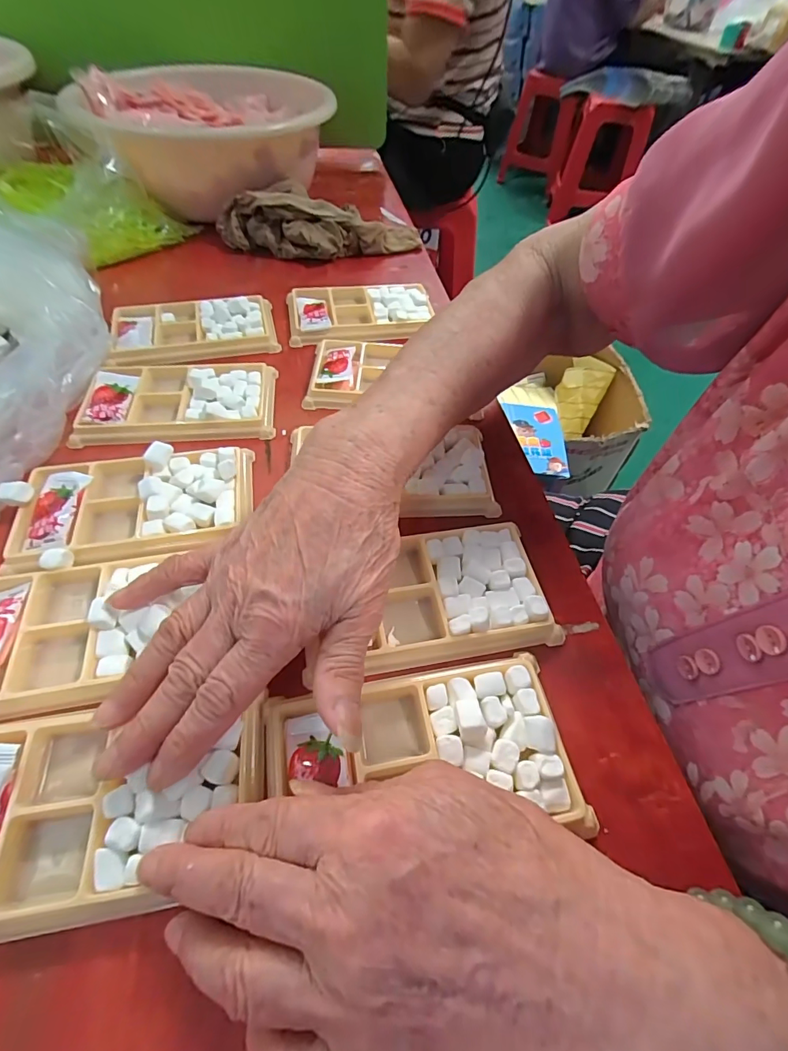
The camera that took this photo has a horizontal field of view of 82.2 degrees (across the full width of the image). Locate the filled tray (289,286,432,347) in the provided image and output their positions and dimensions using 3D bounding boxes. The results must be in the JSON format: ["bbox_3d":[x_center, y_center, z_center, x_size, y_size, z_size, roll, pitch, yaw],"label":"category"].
[{"bbox_3d":[-0.031,-0.200,0.420,0.132,0.013,0.078,-8,54,-9],"label":"filled tray"}]

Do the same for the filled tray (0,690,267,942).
[{"bbox_3d":[-0.124,0.115,0.188,0.133,0.018,0.079,-5,55,-9],"label":"filled tray"}]

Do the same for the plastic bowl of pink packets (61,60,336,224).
[{"bbox_3d":[-0.208,-0.442,0.526,0.264,0.097,0.261,2,53,-2],"label":"plastic bowl of pink packets"}]

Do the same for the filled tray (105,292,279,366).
[{"bbox_3d":[-0.173,-0.173,0.393,0.132,0.018,0.073,-11,55,-12],"label":"filled tray"}]

